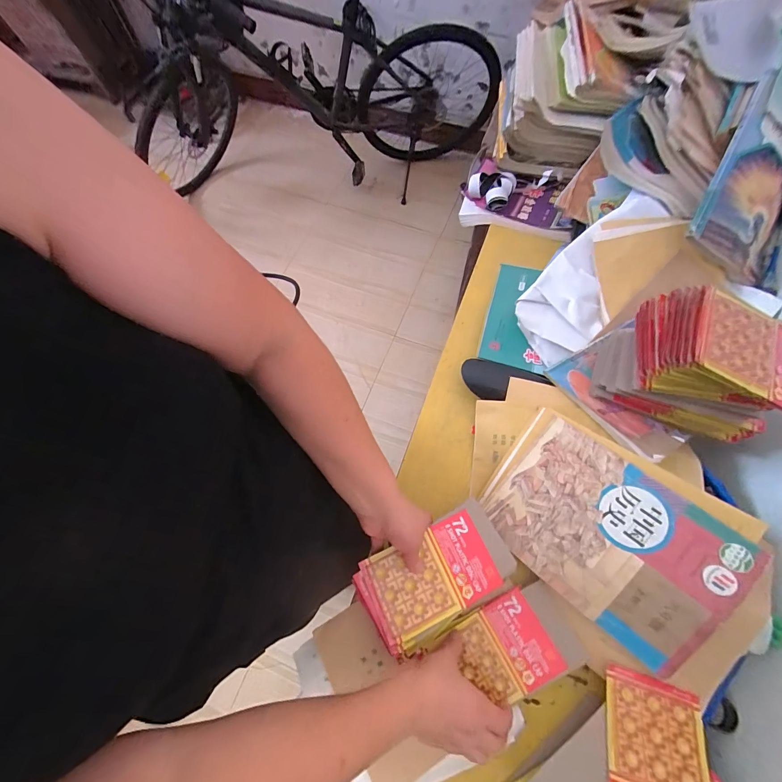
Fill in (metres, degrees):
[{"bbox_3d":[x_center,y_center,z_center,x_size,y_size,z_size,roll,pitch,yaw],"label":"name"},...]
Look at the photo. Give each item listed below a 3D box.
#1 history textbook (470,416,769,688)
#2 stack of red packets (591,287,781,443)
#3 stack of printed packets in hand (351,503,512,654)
[{"bbox_3d":[0.265,0.169,0.437,0.271,0.015,0.199,33,86,26],"label":"history textbook"},{"bbox_3d":[0.379,-0.020,0.434,0.185,0.160,0.096,17,69,7],"label":"stack of red packets"},{"bbox_3d":[0.059,0.230,0.443,0.183,0.037,0.114,-30,71,-11],"label":"stack of printed packets in hand"}]

